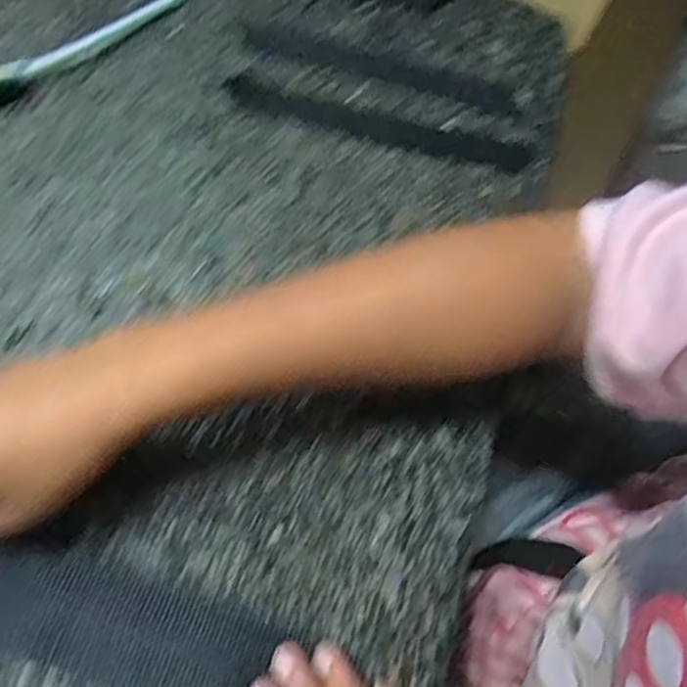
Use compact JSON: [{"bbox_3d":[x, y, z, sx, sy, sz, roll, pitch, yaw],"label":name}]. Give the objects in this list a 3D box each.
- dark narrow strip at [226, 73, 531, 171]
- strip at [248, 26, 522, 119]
[{"bbox_3d":[0.022,-0.153,0.446,0.212,0.005,0.027,15,64,4],"label":"dark narrow strip"},{"bbox_3d":[0.029,-0.202,0.466,0.200,0.006,0.027,17,64,5],"label":"strip"}]

